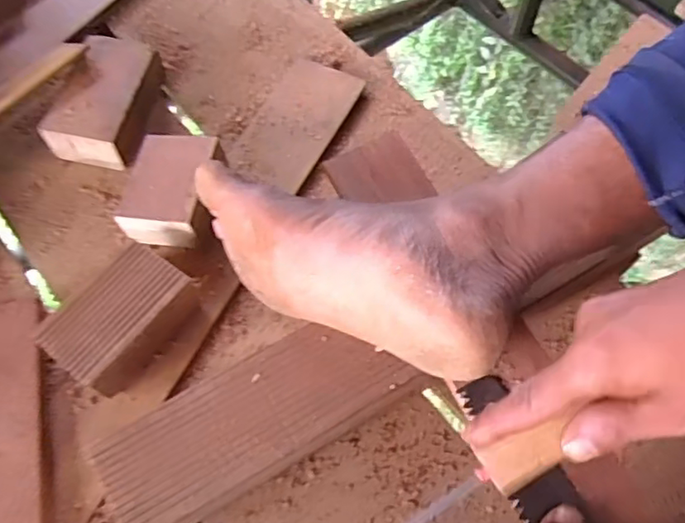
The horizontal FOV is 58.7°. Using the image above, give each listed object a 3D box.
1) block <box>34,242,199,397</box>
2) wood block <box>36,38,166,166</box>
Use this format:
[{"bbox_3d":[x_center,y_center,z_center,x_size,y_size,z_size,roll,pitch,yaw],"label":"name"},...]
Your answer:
[{"bbox_3d":[-0.171,0.044,0.472,0.071,0.040,0.107,33,68,13],"label":"block"},{"bbox_3d":[-0.216,-0.150,0.570,0.080,0.044,0.121,12,65,4],"label":"wood block"}]

